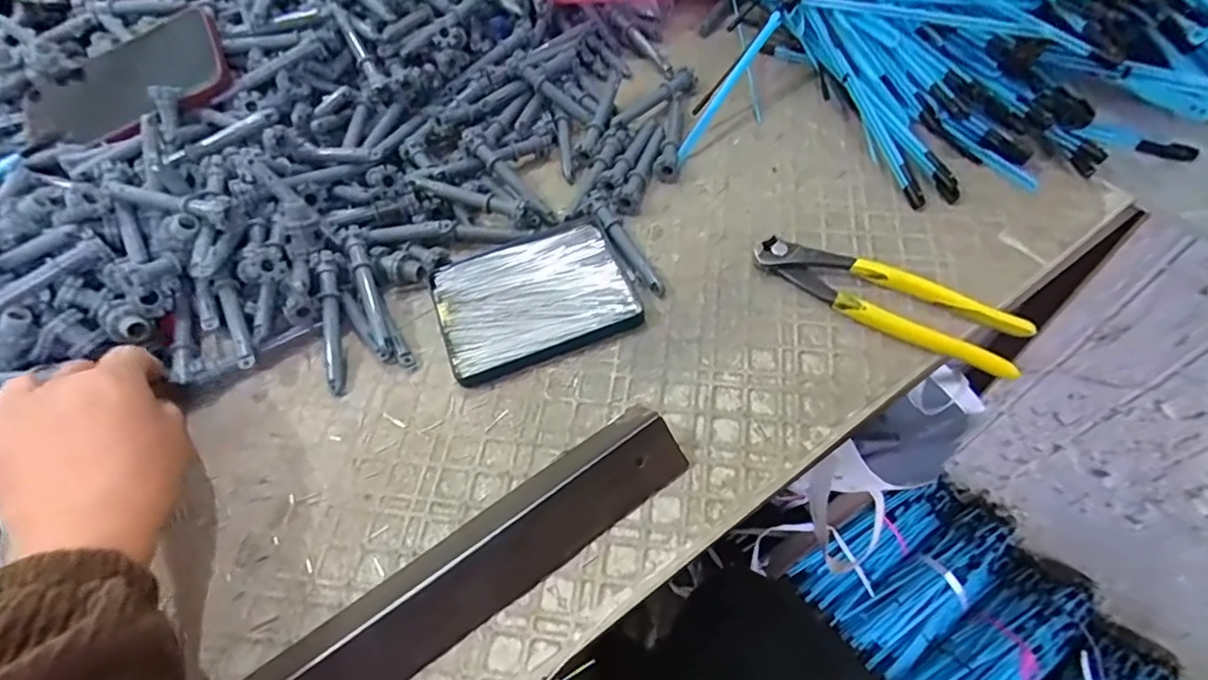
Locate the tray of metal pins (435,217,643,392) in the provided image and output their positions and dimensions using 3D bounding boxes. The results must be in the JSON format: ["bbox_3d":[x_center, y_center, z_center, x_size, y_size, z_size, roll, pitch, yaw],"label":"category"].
[{"bbox_3d":[-0.049,-0.033,0.405,0.126,0.008,0.103,-19,57,-8],"label":"tray of metal pins"}]

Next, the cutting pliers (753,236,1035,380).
[{"bbox_3d":[0.172,-0.028,0.374,0.160,0.024,0.042,32,64,23],"label":"cutting pliers"}]

